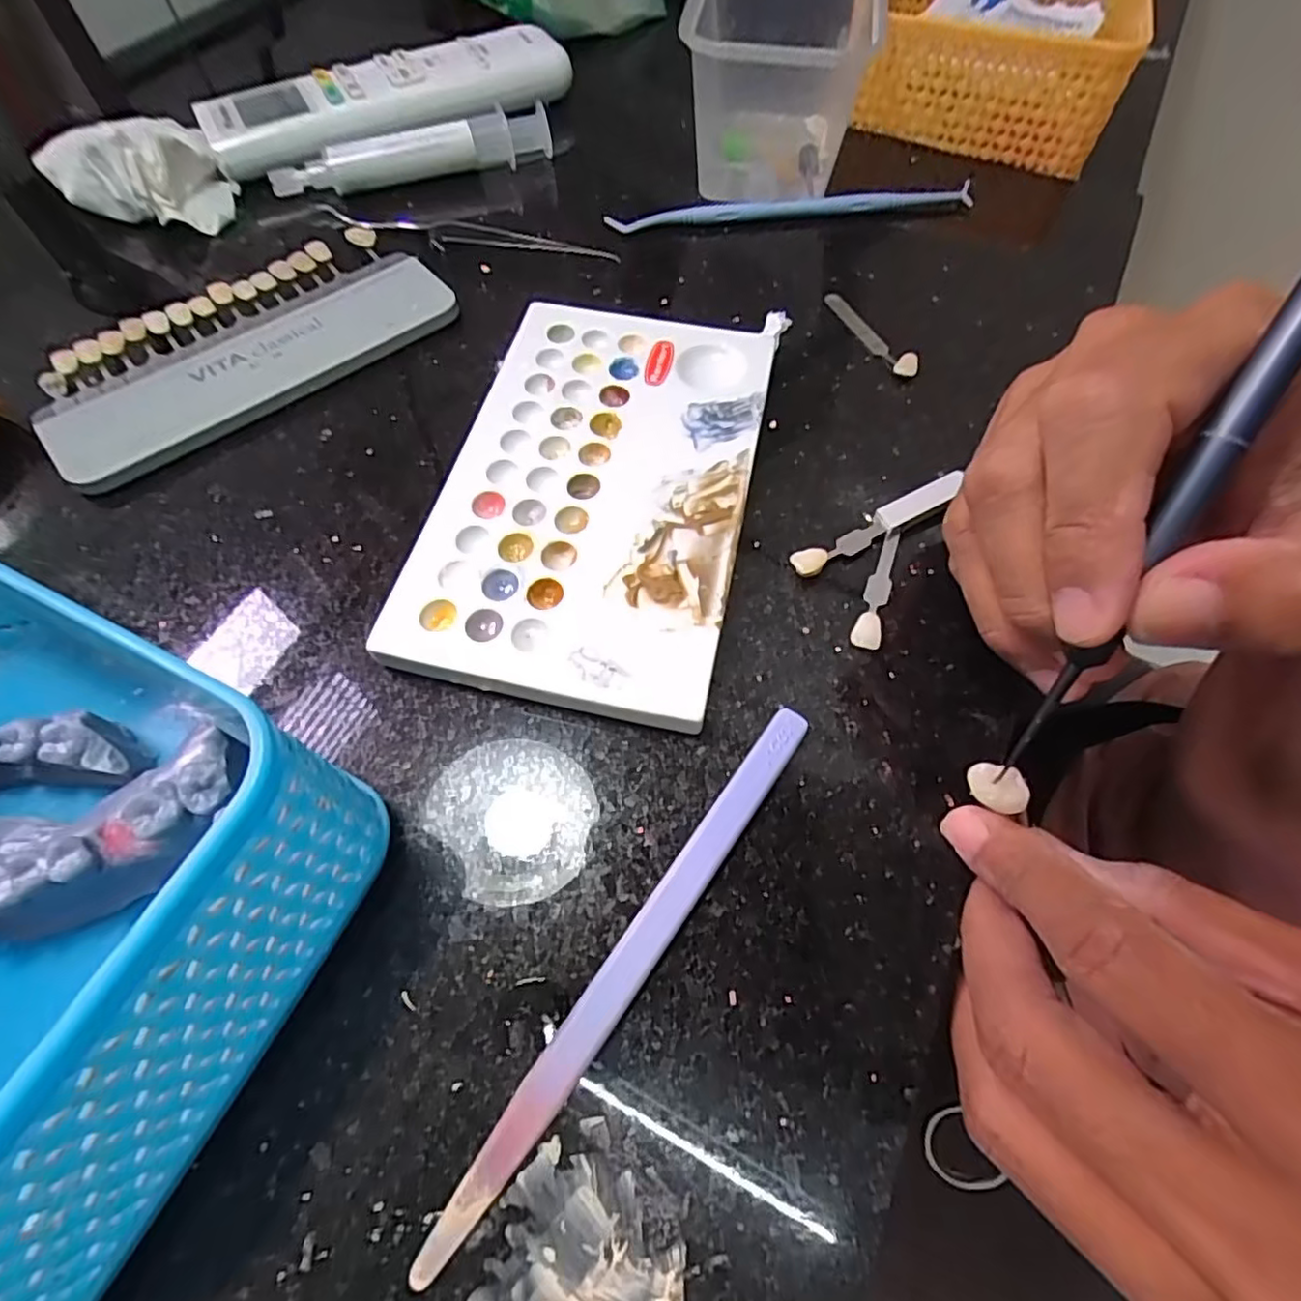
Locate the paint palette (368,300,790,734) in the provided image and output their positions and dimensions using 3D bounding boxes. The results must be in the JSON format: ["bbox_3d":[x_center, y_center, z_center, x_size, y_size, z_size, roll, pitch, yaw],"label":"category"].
[{"bbox_3d":[-0.016,-0.054,0.208,0.092,0.013,0.157,11,63,6],"label":"paint palette"}]

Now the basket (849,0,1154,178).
[{"bbox_3d":[0.174,-0.315,0.327,0.128,0.046,0.133,18,63,10],"label":"basket"}]

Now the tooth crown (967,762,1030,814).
[{"bbox_3d":[0.078,0.031,0.144,0.011,0.006,0.010,0,63,0],"label":"tooth crown"}]

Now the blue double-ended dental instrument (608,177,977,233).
[{"bbox_3d":[0.064,-0.195,0.287,0.163,0.011,0.009,-6,62,-3],"label":"blue double-ended dental instrument"}]

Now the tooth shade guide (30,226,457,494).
[{"bbox_3d":[-0.151,-0.115,0.242,0.144,0.009,0.070,-37,69,-17],"label":"tooth shade guide"}]

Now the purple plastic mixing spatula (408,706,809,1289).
[{"bbox_3d":[-0.002,0.068,0.149,0.009,0.005,0.139,33,67,16],"label":"purple plastic mixing spatula"}]

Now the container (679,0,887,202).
[{"bbox_3d":[0.054,-0.261,0.291,0.080,0.062,0.115,13,62,7],"label":"container"}]

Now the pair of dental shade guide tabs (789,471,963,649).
[{"bbox_3d":[0.078,-0.028,0.198,0.063,0.007,0.035,-28,65,-15],"label":"pair of dental shade guide tabs"}]

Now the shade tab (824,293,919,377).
[{"bbox_3d":[0.086,-0.123,0.248,0.009,0.005,0.054,-22,64,-12],"label":"shade tab"}]

